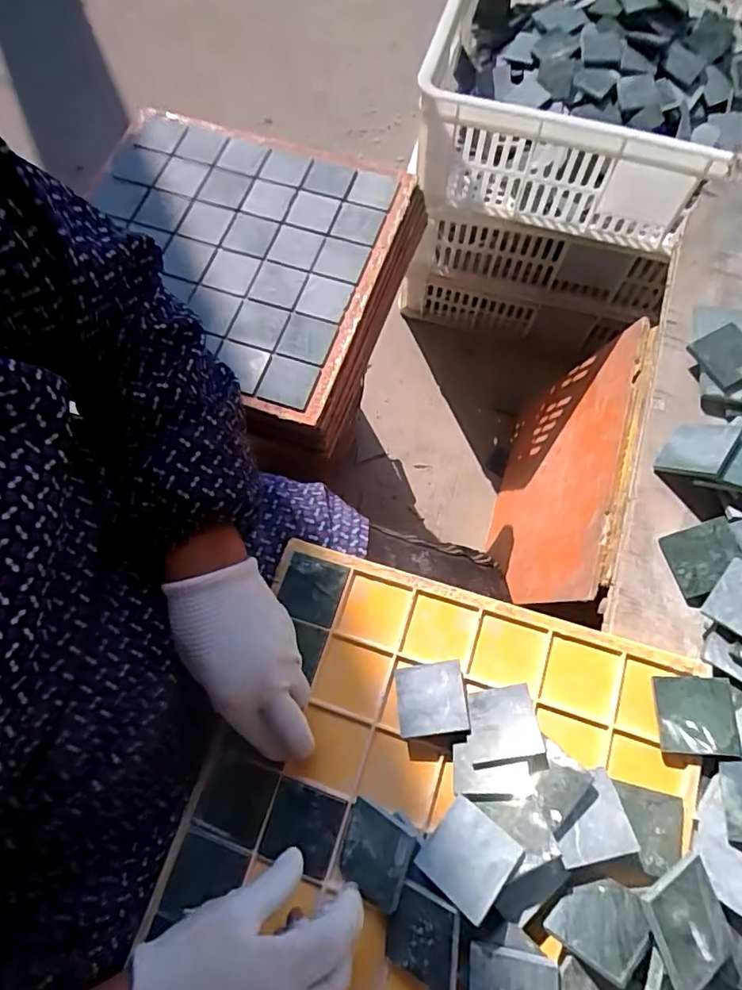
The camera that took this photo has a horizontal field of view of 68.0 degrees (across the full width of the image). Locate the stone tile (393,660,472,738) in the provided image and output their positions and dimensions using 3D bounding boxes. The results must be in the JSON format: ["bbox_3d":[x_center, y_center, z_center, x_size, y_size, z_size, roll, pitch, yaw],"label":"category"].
[{"bbox_3d":[0.043,0.146,0.394,0.049,0.007,0.048,-12,55,13],"label":"stone tile"}]

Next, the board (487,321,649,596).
[{"bbox_3d":[0.264,-0.023,0.817,0.013,0.352,0.365,18,80,-8],"label":"board"}]

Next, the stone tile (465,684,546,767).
[{"bbox_3d":[0.092,0.161,0.389,0.049,0.004,0.048,-11,52,4],"label":"stone tile"}]

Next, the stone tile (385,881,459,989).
[{"bbox_3d":[0.031,0.269,0.336,0.047,0.004,0.050,1,84,33],"label":"stone tile"}]

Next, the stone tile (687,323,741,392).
[{"bbox_3d":[0.309,-0.122,0.477,0.048,0.007,0.048,-35,82,-5],"label":"stone tile"}]

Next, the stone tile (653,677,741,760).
[{"bbox_3d":[0.226,0.153,0.382,0.048,0.005,0.050,-1,64,15],"label":"stone tile"}]

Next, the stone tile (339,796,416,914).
[{"bbox_3d":[0.002,0.233,0.357,0.050,0.004,0.051,11,82,42],"label":"stone tile"}]

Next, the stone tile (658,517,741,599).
[{"bbox_3d":[0.257,0.049,0.423,0.049,0.005,0.049,-23,71,21],"label":"stone tile"}]

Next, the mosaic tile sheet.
[{"bbox_3d":[-0.153,-0.260,0.588,0.313,0.014,0.308,20,79,3],"label":"mosaic tile sheet"}]

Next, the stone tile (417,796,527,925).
[{"bbox_3d":[0.060,0.223,0.340,0.050,0.004,0.048,29,67,36],"label":"stone tile"}]

